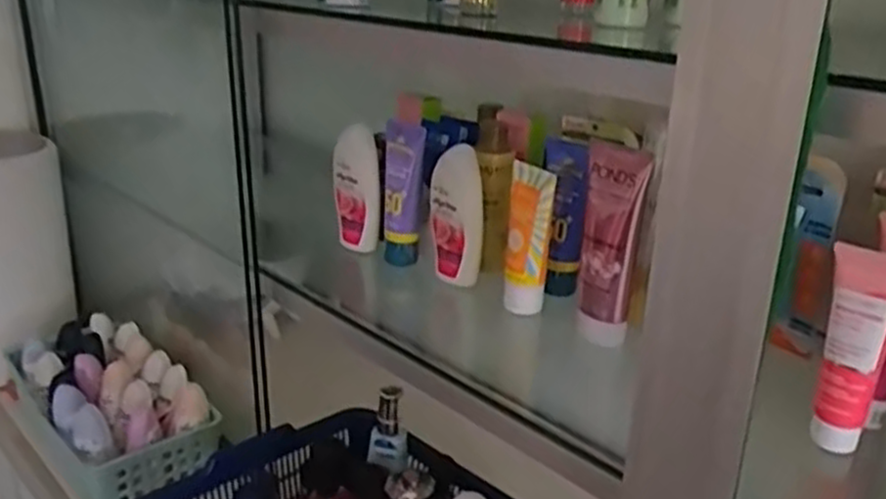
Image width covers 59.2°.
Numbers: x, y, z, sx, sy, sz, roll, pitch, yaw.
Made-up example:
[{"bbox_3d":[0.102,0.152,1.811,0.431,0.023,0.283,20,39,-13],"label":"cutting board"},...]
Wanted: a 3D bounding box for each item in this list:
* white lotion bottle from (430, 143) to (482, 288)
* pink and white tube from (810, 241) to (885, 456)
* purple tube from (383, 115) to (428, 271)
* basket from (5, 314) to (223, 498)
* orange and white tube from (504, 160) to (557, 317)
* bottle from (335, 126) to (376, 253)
[{"bbox_3d":[0.013,-0.031,0.702,0.047,0.124,0.032,11,18,24],"label":"white lotion bottle"},{"bbox_3d":[0.250,0.062,0.471,0.040,0.122,0.024,14,26,30],"label":"pink and white tube"},{"bbox_3d":[-0.036,-0.051,0.745,0.038,0.131,0.043,0,22,-2],"label":"purple tube"},{"bbox_3d":[-0.357,0.165,0.839,0.126,0.111,0.281,-18,29,-39],"label":"basket"},{"bbox_3d":[0.071,-0.007,0.644,0.035,0.120,0.024,3,22,7],"label":"orange and white tube"},{"bbox_3d":[-0.085,-0.059,0.771,0.038,0.120,0.026,0,22,-2],"label":"bottle"}]

